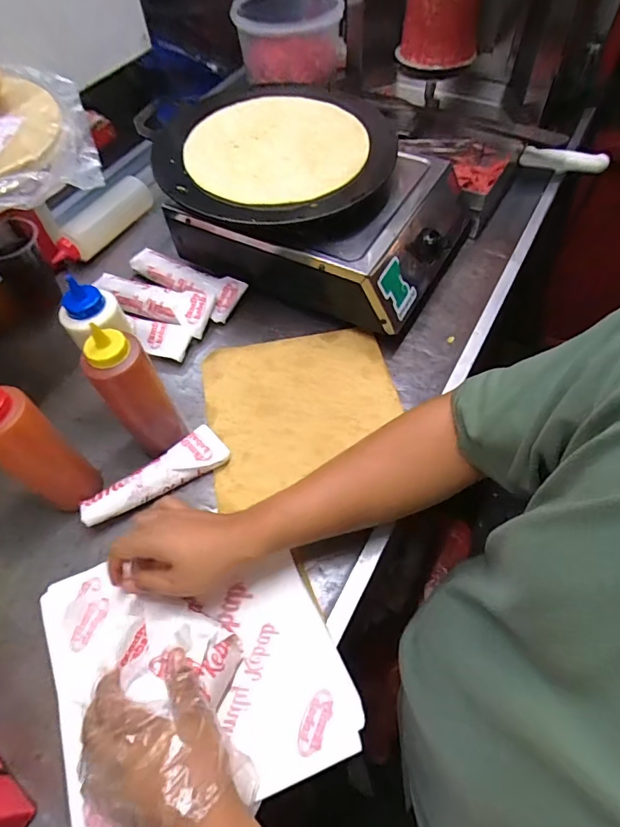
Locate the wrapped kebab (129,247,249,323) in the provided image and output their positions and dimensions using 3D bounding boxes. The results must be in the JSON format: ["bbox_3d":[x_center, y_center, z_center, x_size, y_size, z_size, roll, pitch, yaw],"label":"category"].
[{"bbox_3d":[-0.197,-0.208,0.741,0.204,0.029,0.062,28,60,19],"label":"wrapped kebab"}]

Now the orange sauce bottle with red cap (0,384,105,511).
[{"bbox_3d":[-0.277,0.042,0.495,0.052,0.186,0.063,38,67,24],"label":"orange sauce bottle with red cap"}]

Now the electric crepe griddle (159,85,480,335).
[{"bbox_3d":[0.004,-0.314,0.726,0.418,0.178,0.300,25,59,17],"label":"electric crepe griddle"}]

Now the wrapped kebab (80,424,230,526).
[{"bbox_3d":[-0.180,0.076,0.564,0.169,0.029,0.051,-33,63,-17],"label":"wrapped kebab"}]

